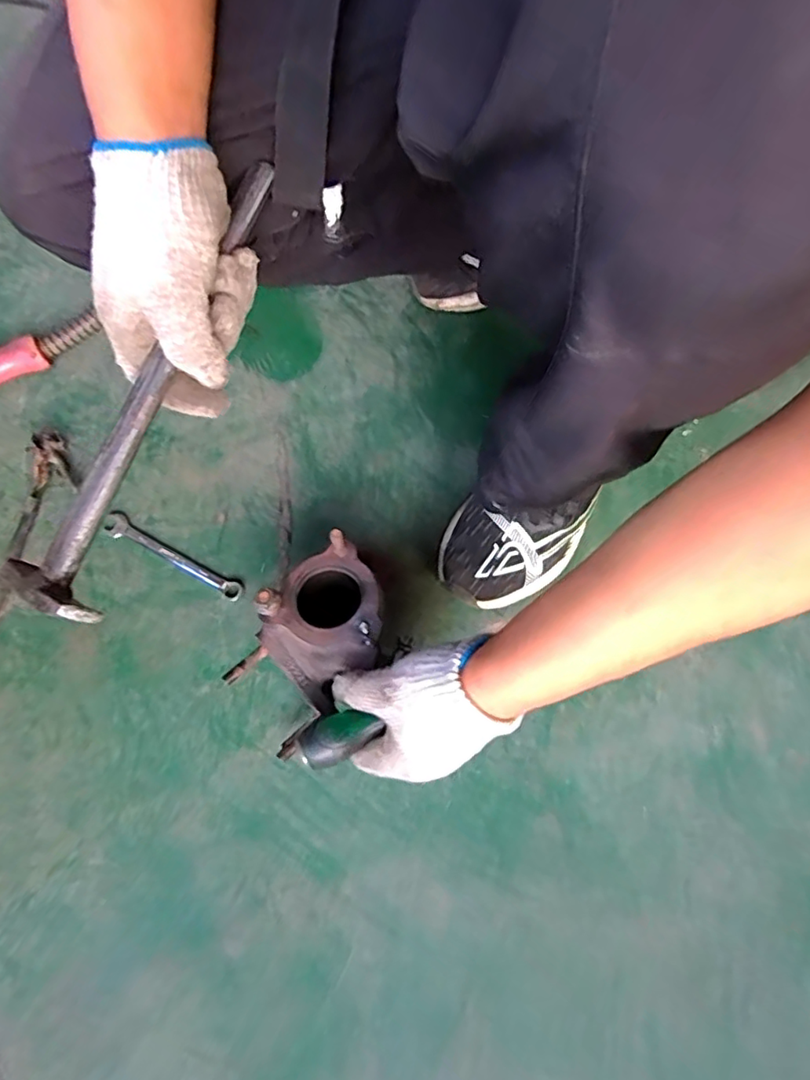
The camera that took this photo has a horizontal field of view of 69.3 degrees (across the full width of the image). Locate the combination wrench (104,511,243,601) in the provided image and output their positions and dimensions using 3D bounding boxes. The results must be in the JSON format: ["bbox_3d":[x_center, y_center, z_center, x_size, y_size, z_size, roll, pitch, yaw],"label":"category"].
[{"bbox_3d":[-0.233,0.017,0.588,0.161,0.007,0.022,28,75,11],"label":"combination wrench"}]

